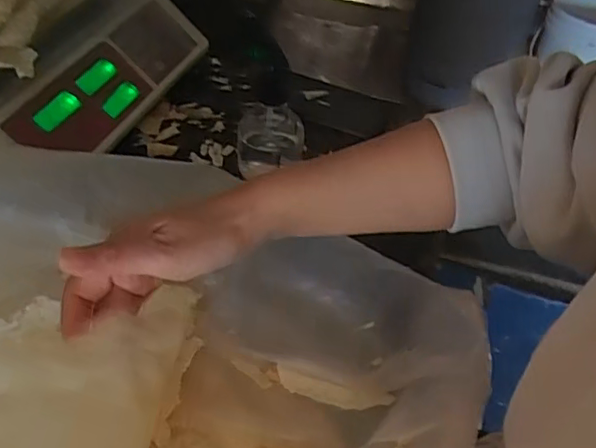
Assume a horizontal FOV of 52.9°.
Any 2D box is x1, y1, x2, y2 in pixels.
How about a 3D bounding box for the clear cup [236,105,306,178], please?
[{"bbox_3d":[-0.029,-0.092,0.639,0.070,0.067,0.070,3,45,-3],"label":"clear cup"}]

